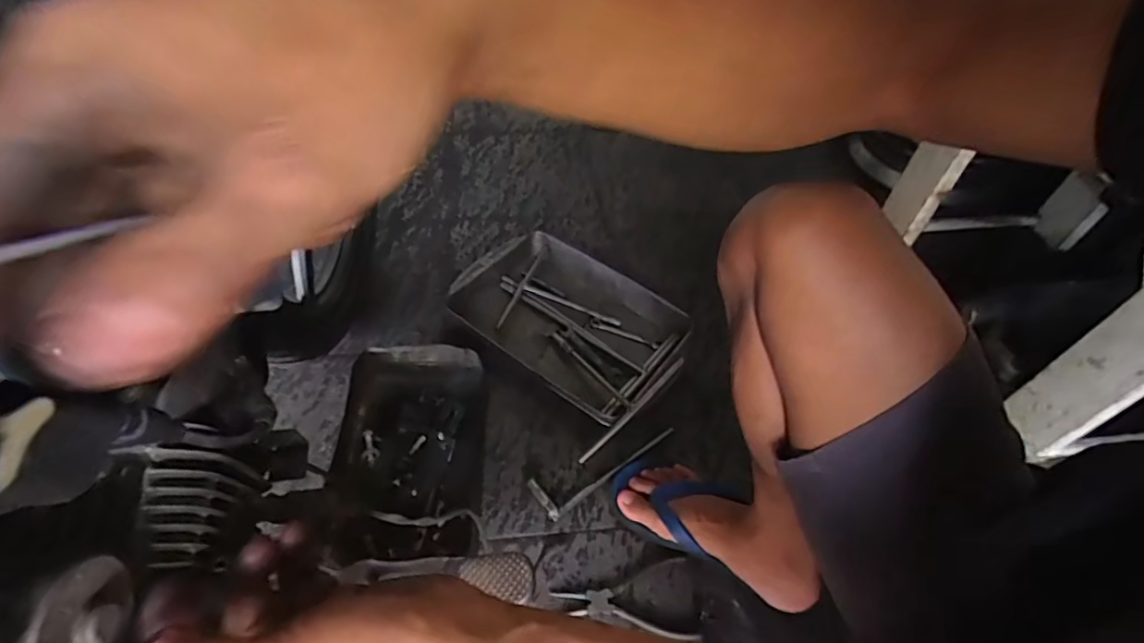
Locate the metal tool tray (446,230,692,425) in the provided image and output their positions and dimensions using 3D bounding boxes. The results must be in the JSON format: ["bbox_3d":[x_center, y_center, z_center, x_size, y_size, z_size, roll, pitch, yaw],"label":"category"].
[{"bbox_3d":[-0.008,-0.002,0.863,0.360,0.054,0.244,32,55,21],"label":"metal tool tray"}]

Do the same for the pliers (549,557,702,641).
[{"bbox_3d":[0.059,0.325,0.626,0.157,0.012,0.085,-3,50,-7],"label":"pliers"}]

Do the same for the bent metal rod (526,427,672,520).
[{"bbox_3d":[0.042,0.182,0.732,0.206,0.016,0.056,-29,57,-25],"label":"bent metal rod"}]

